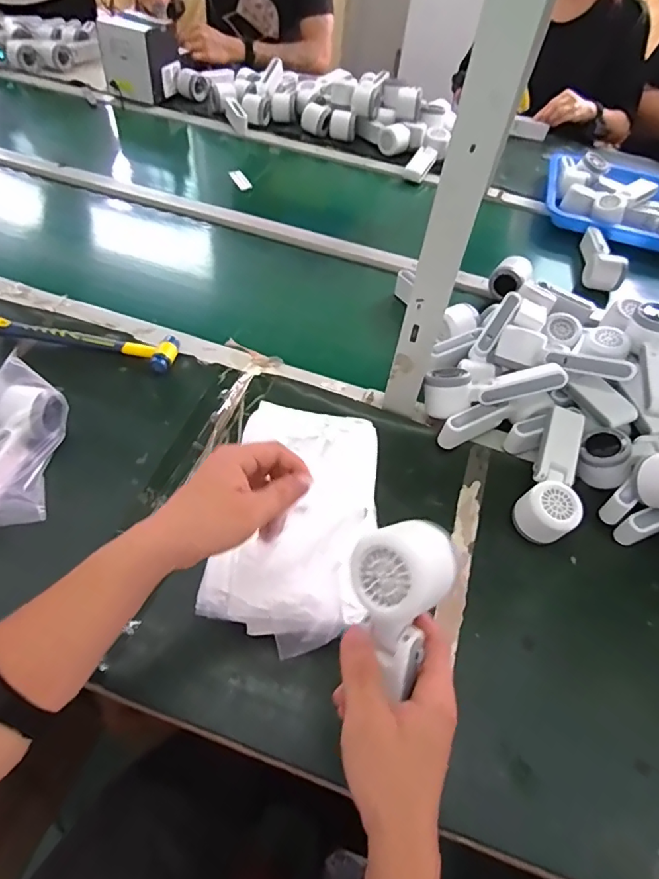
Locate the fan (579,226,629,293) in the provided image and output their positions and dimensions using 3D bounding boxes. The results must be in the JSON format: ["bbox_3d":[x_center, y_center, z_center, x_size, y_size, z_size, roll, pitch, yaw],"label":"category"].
[{"bbox_3d":[0.495,-0.338,0.933,0.058,0.054,0.167,15,52,5],"label":"fan"}]

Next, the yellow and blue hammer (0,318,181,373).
[{"bbox_3d":[-0.327,-0.140,0.703,0.240,0.028,0.058,13,52,4],"label":"yellow and blue hammer"}]

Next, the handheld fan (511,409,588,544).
[{"bbox_3d":[0.263,0.046,0.604,0.057,0.067,0.159,23,53,11],"label":"handheld fan"}]

